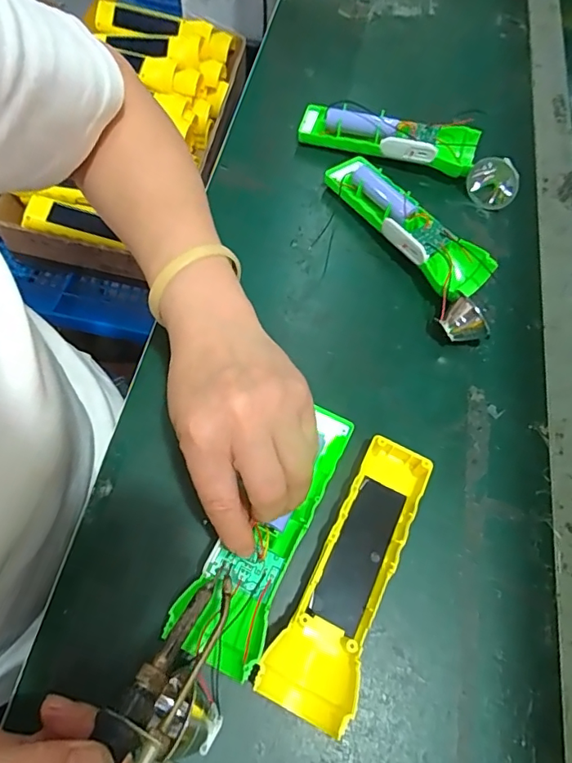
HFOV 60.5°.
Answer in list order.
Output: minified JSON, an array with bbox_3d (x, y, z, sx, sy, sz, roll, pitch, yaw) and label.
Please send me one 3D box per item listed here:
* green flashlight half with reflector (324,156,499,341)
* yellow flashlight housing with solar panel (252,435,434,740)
[{"bbox_3d":[0.109,-0.119,0.410,0.067,0.036,0.199,-24,68,-12],"label":"green flashlight half with reflector"},{"bbox_3d":[0.040,0.110,0.293,0.047,0.026,0.163,25,66,10],"label":"yellow flashlight housing with solar panel"}]

